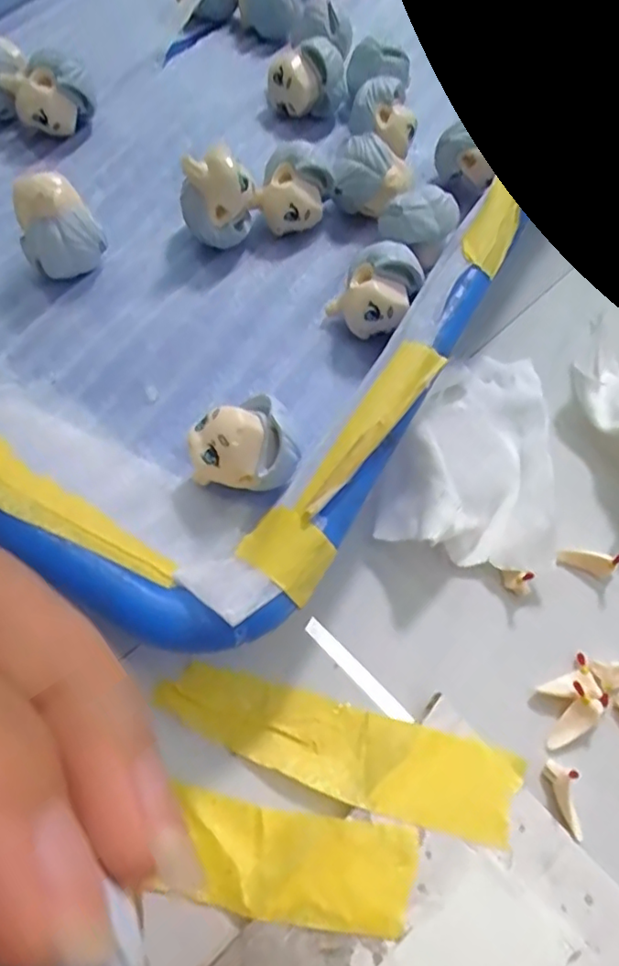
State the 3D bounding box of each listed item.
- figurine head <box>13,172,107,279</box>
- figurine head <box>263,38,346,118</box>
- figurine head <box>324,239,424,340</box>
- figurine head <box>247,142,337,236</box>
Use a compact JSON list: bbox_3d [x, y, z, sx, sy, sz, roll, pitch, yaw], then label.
[{"bbox_3d":[-0.075,-0.076,0.176,0.022,0.026,0.018,-31,71,-16],"label":"figurine head"},{"bbox_3d":[-0.001,-0.148,0.219,0.028,0.023,0.017,10,65,1],"label":"figurine head"},{"bbox_3d":[0.020,-0.058,0.178,0.022,0.022,0.023,1,65,-3],"label":"figurine head"},{"bbox_3d":[-0.005,-0.094,0.191,0.024,0.023,0.017,9,64,-1],"label":"figurine head"}]

